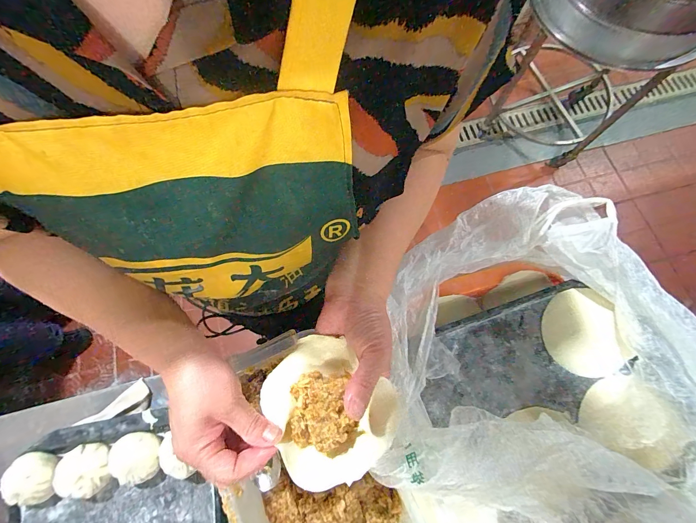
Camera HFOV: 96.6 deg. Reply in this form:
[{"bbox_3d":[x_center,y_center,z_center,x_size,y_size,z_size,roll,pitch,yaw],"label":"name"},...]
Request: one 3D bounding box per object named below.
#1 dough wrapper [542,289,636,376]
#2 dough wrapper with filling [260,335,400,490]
[{"bbox_3d":[0.363,0.111,0.486,0.014,0.120,0.128,-2,64,-29],"label":"dough wrapper"},{"bbox_3d":[-0.020,0.127,0.269,0.104,0.041,0.115,-39,76,-9],"label":"dough wrapper with filling"}]

